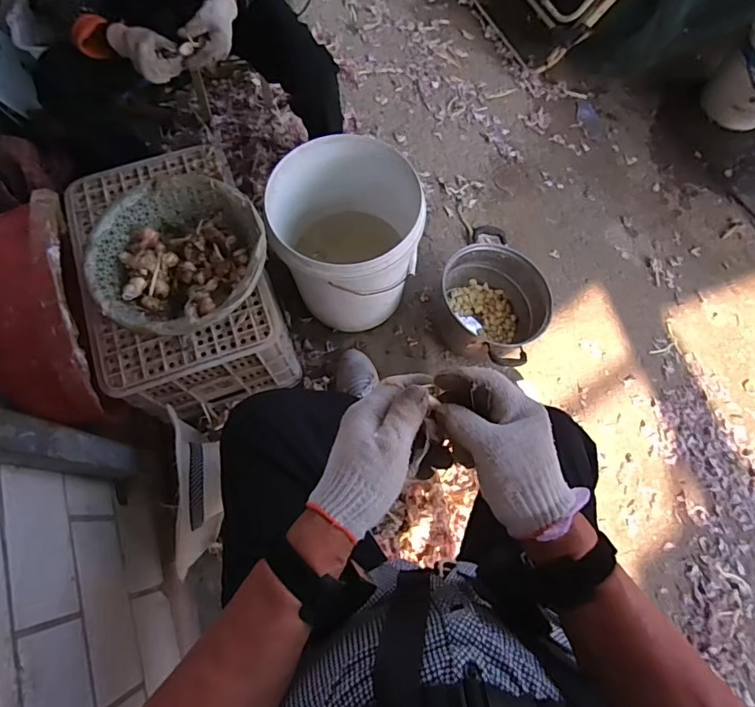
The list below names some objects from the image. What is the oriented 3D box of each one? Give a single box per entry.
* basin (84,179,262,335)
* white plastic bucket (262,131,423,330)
[{"bbox_3d":[-0.405,-0.195,0.991,0.328,0.125,0.353,0,71,1],"label":"basin"},{"bbox_3d":[-0.066,-0.255,1.189,0.318,0.444,0.325,0,71,1],"label":"white plastic bucket"}]

